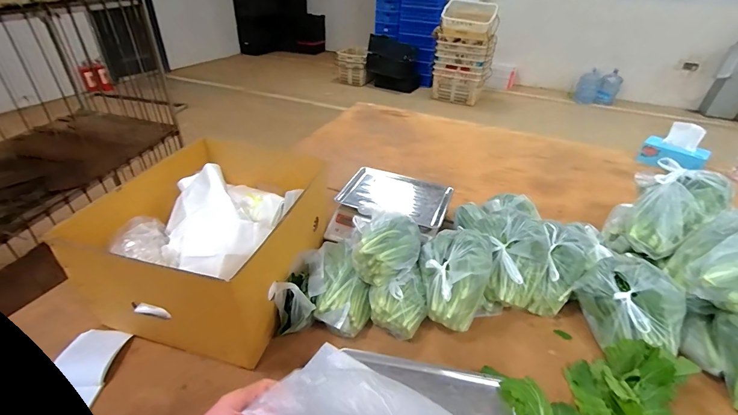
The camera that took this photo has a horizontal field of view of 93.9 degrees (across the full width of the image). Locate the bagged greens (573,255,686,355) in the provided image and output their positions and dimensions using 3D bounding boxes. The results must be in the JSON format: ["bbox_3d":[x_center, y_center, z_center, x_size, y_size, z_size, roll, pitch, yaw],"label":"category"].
[{"bbox_3d":[0.593,0.234,0.791,0.146,0.189,0.212,-27,46,-36],"label":"bagged greens"}]

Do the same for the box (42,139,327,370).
[{"bbox_3d":[-0.357,0.057,0.858,0.398,0.261,0.493,12,36,12],"label":"box"}]

